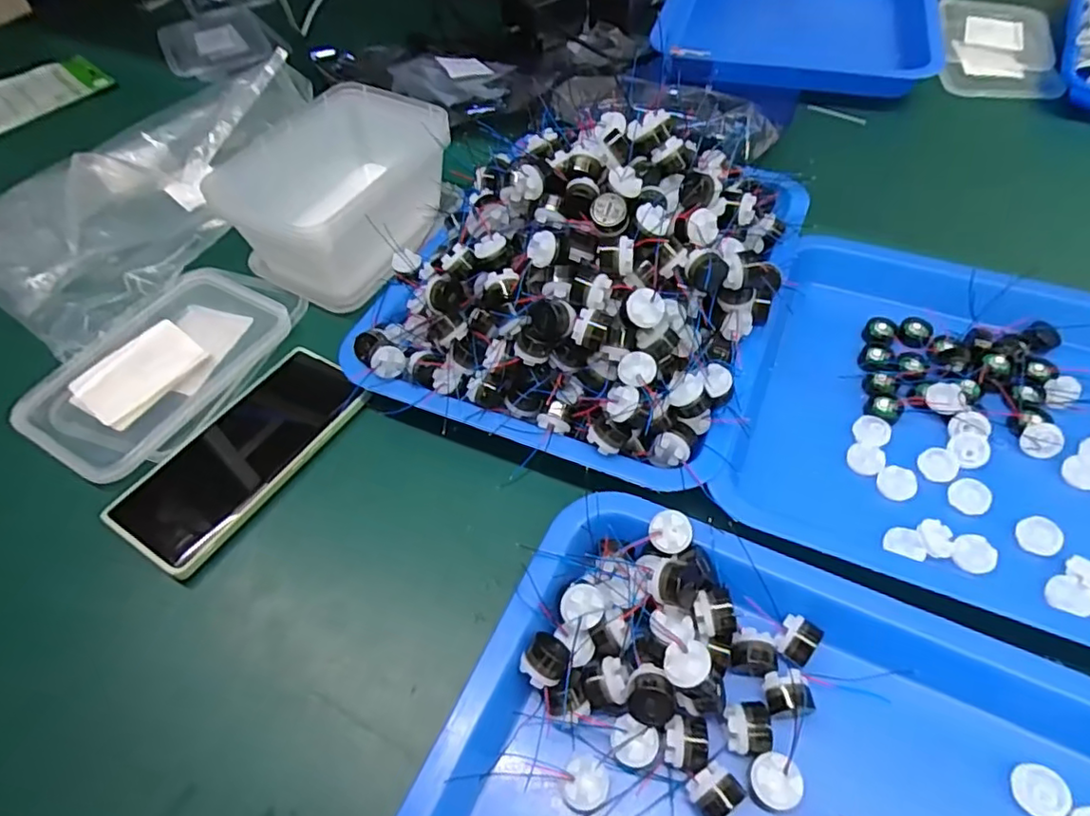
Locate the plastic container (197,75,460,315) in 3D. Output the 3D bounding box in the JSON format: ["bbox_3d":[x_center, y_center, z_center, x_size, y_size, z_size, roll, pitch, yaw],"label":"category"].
[{"bbox_3d":[-0.152,-0.176,0.497,0.127,0.079,0.175,23,57,18],"label":"plastic container"}]

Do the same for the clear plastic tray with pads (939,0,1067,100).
[{"bbox_3d":[0.505,-0.409,0.688,0.113,0.014,0.243,16,55,13],"label":"clear plastic tray with pads"}]

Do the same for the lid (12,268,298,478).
[{"bbox_3d":[-0.271,-0.038,0.450,0.124,0.025,0.194,20,56,16],"label":"lid"}]

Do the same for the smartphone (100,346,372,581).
[{"bbox_3d":[-0.192,0.024,0.398,0.081,0.015,0.164,27,58,20],"label":"smartphone"}]

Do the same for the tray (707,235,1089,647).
[{"bbox_3d":[0.290,0.009,0.375,0.325,0.039,0.269,20,56,16],"label":"tray"}]

